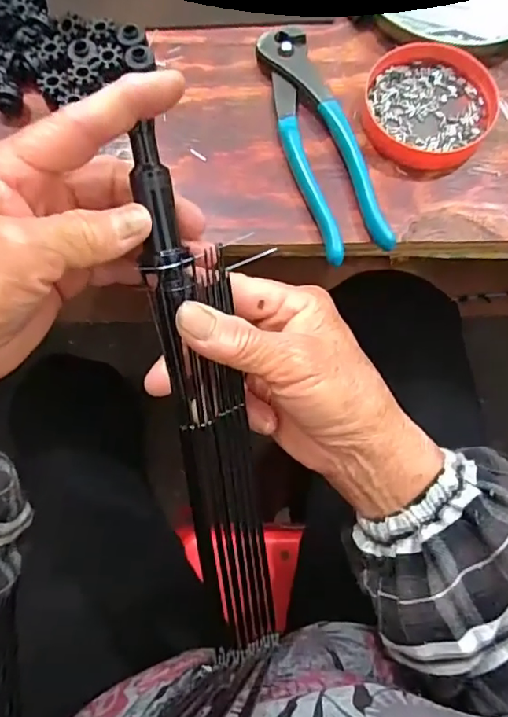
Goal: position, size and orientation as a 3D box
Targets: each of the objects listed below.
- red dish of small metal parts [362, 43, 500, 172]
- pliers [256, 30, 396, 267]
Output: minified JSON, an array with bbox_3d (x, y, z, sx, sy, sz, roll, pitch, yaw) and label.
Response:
[{"bbox_3d":[0.112,-0.161,0.332,0.088,0.014,0.079,-34,73,-10],"label":"red dish of small metal parts"},{"bbox_3d":[0.039,-0.134,0.324,0.041,0.015,0.162,-17,71,-4],"label":"pliers"}]

